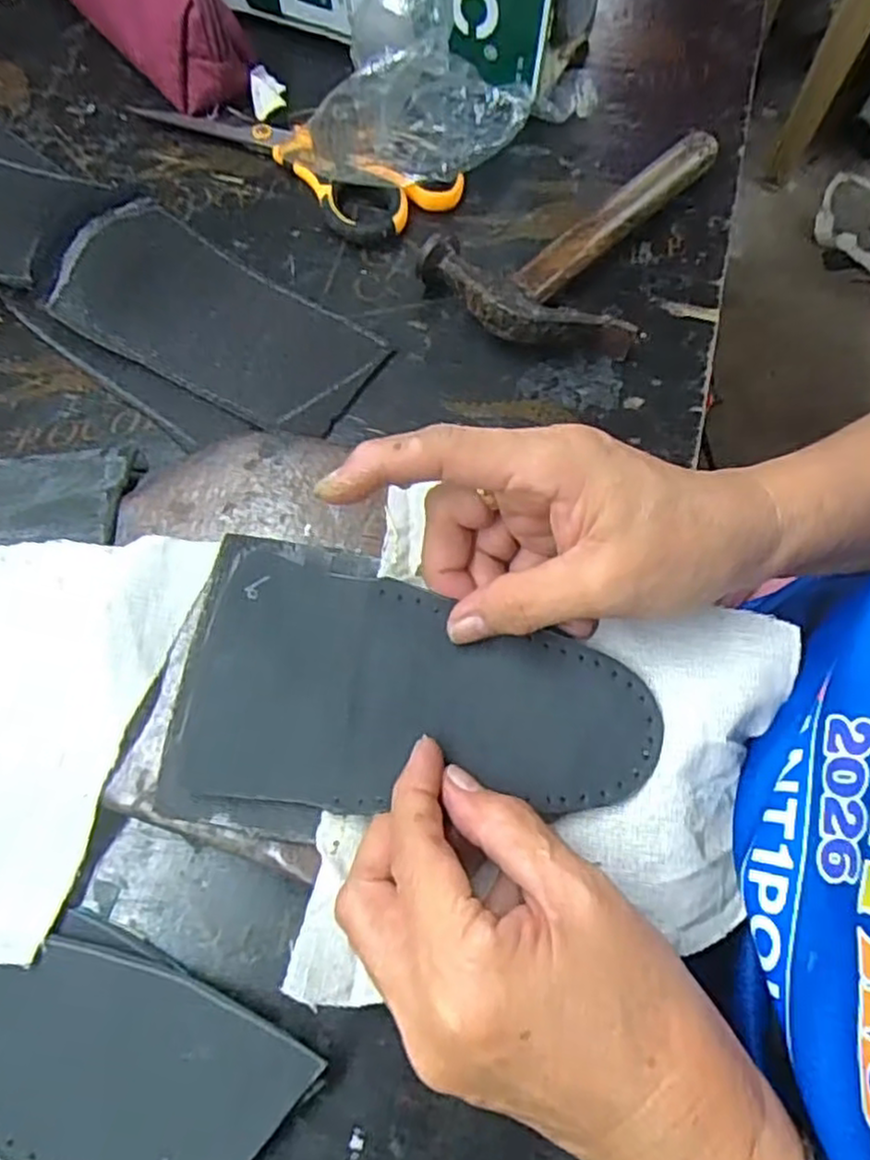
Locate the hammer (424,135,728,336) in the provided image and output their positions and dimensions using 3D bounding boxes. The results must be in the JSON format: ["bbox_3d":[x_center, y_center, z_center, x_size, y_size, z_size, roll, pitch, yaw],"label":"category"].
[{"bbox_3d":[0.087,-0.195,0.399,0.106,0.025,0.182,37,70,15],"label":"hammer"}]

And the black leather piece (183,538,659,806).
[{"bbox_3d":[-0.006,0.036,0.268,0.167,0.006,0.096,5,67,5],"label":"black leather piece"}]

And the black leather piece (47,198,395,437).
[{"bbox_3d":[-0.109,-0.131,0.360,0.156,0.029,0.082,31,69,13],"label":"black leather piece"}]

